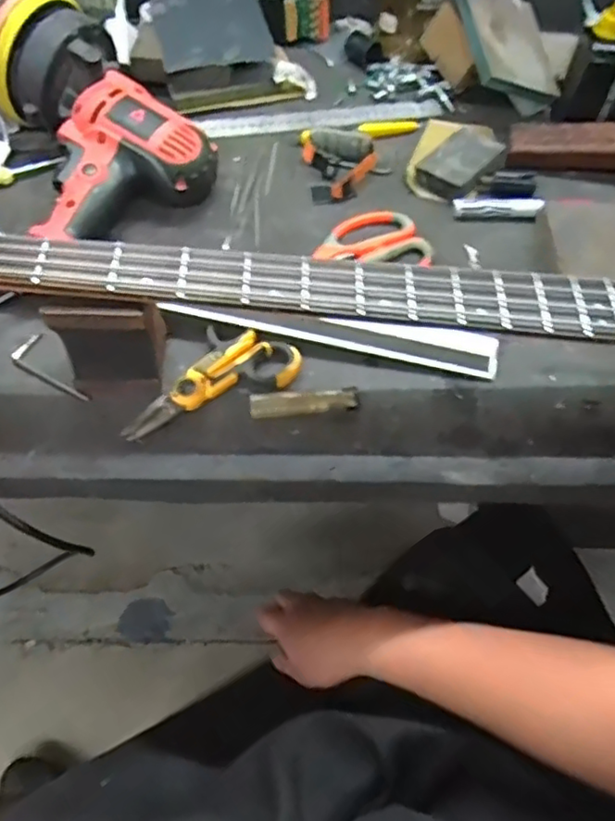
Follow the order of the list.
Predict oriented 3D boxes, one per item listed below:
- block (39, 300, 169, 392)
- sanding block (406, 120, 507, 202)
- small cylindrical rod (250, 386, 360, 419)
[{"bbox_3d":[-0.137,-0.054,0.442,0.064,0.089,0.048,0,57,-4],"label":"block"},{"bbox_3d":[0.137,-0.250,0.616,0.081,0.025,0.110,29,60,15],"label":"sanding block"},{"bbox_3d":[-0.002,-0.007,0.462,0.079,0.007,0.019,-6,57,-7],"label":"small cylindrical rod"}]

